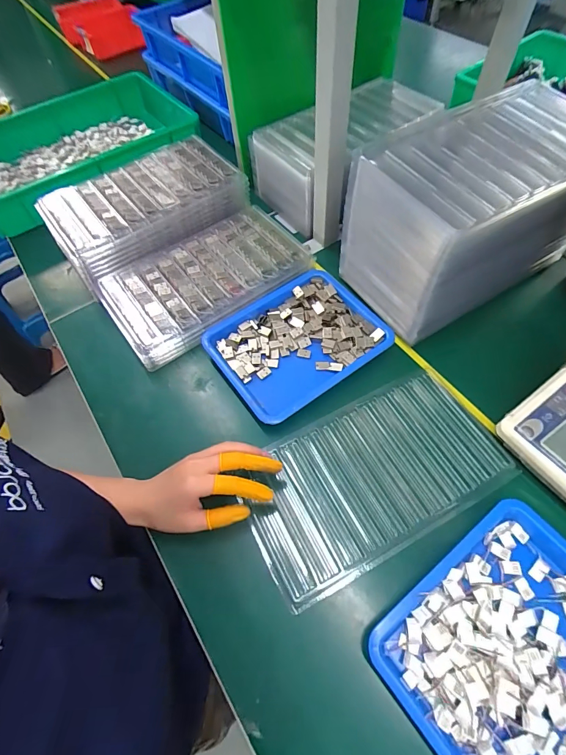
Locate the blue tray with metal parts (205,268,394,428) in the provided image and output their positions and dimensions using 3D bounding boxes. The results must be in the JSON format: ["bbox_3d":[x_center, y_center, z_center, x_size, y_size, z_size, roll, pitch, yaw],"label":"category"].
[{"bbox_3d":[0.018,-0.051,0.522,0.216,0.033,0.171,-34,63,-15],"label":"blue tray with metal parts"}]

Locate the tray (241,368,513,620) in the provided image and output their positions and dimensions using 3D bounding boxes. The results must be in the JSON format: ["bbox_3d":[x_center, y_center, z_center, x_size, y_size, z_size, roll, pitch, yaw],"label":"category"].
[{"bbox_3d":[0.101,0.110,0.435,0.284,0.019,0.159,-25,60,-13],"label":"tray"}]

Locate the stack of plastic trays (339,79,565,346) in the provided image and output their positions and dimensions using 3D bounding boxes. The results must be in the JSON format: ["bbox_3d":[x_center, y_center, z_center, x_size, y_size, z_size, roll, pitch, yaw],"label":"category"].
[{"bbox_3d":[0.257,-0.220,0.504,0.309,0.187,0.174,-28,62,-12],"label":"stack of plastic trays"}]

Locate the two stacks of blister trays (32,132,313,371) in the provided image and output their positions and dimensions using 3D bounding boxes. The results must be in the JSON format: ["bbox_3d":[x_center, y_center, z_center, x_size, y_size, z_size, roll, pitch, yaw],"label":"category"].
[{"bbox_3d":[-0.169,-0.221,0.597,0.299,0.095,0.329,-33,62,-18],"label":"two stacks of blister trays"}]

